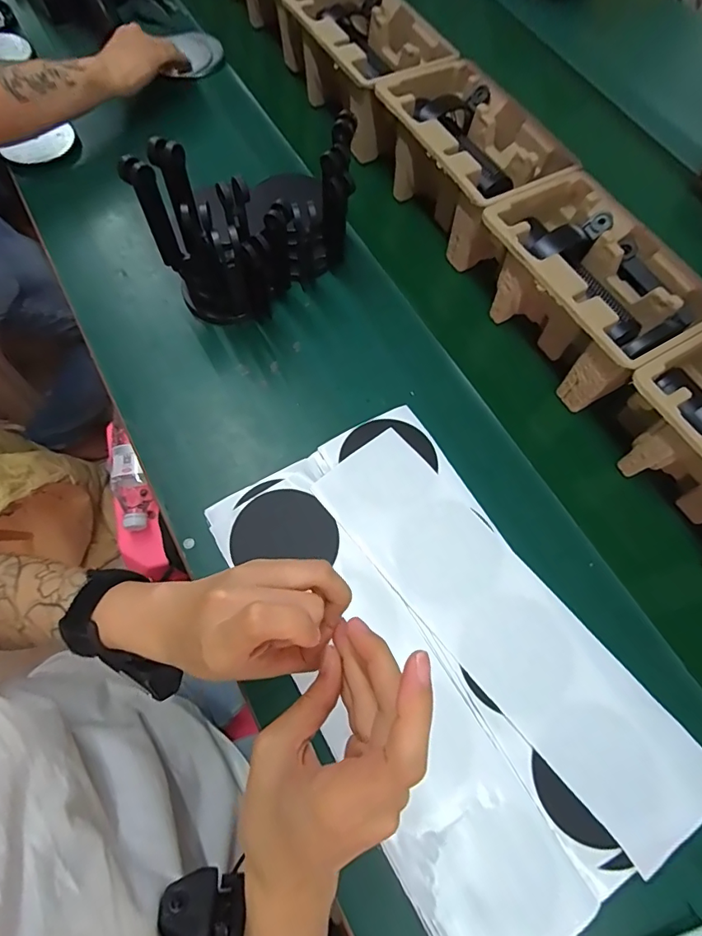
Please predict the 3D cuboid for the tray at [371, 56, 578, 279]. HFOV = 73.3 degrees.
[{"bbox_3d":[0.144,-0.371,0.584,0.143,0.098,0.244,-25,70,-12],"label":"tray"}]

